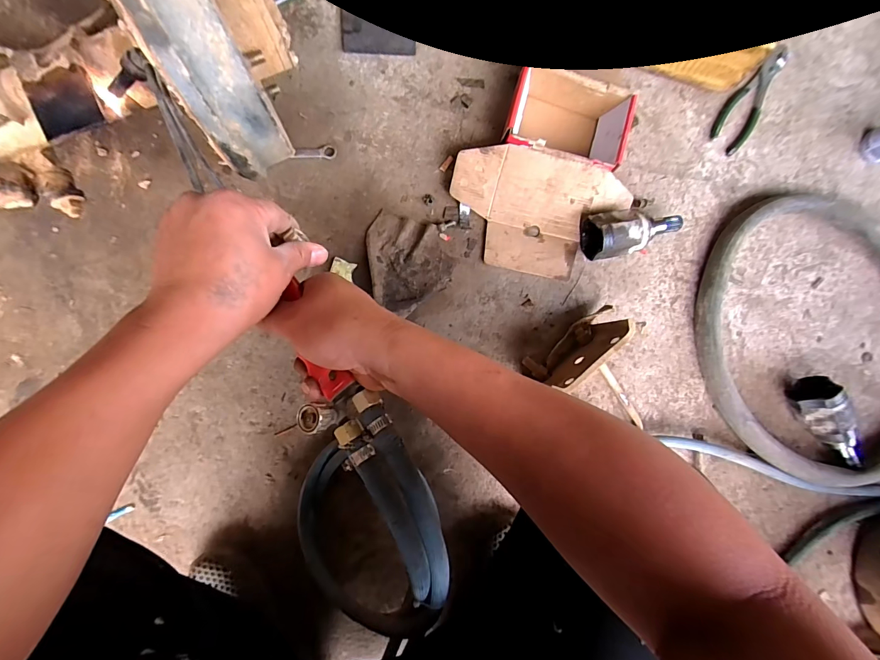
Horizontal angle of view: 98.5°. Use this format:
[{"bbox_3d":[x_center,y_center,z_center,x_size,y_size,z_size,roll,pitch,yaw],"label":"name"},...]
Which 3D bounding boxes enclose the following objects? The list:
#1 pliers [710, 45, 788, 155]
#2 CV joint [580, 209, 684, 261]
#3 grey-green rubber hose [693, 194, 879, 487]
[{"bbox_3d":[0.578,-0.433,0.700,0.068,0.016,0.225,33,85,-5],"label":"pliers"},{"bbox_3d":[0.322,-0.170,0.635,0.162,0.068,0.078,-14,87,-6],"label":"CV joint"},{"bbox_3d":[0.664,0.011,0.655,0.462,0.042,0.472,0,84,-3],"label":"grey-green rubber hose"}]

